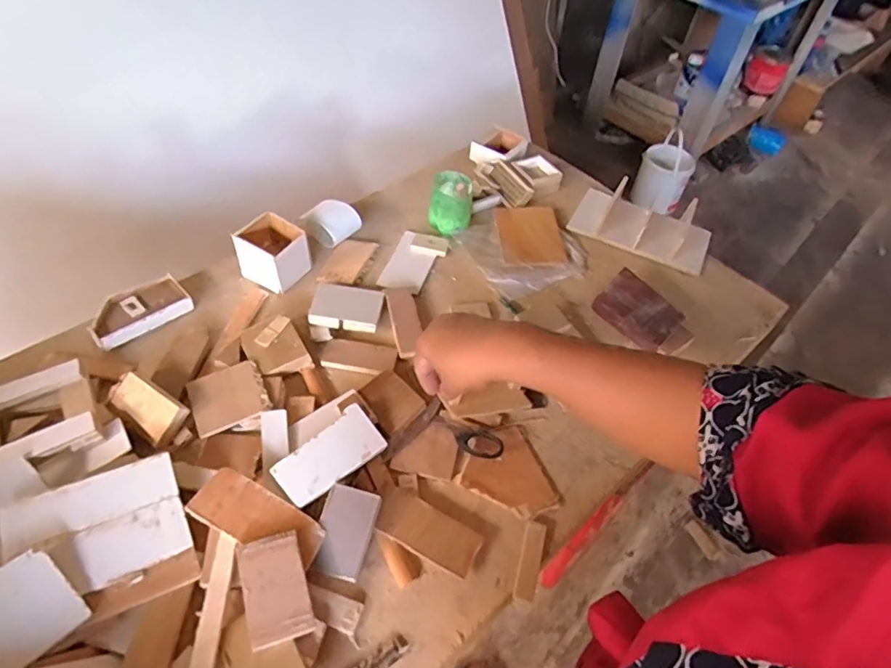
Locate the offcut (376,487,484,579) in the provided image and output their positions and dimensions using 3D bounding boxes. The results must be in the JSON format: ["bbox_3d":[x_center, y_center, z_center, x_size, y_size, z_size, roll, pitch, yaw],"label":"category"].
[{"bbox_3d":[-0.016,0.184,0.520,0.096,0.010,0.046,25,53,15],"label":"offcut"}]

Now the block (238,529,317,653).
[{"bbox_3d":[-0.138,0.206,0.453,0.048,0.015,0.082,-15,53,-16],"label":"block"}]

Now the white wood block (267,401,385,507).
[{"bbox_3d":[-0.110,0.114,0.531,0.050,0.011,0.104,39,58,24],"label":"white wood block"}]

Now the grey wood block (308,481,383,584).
[{"bbox_3d":[-0.090,0.177,0.498,0.047,0.008,0.075,13,64,8],"label":"grey wood block"}]

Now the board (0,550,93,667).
[{"bbox_3d":[-0.321,0.209,0.417,0.075,0.006,0.068,41,55,14],"label":"board"}]

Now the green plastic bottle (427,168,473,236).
[{"bbox_3d":[0.008,-0.191,0.794,0.059,0.070,0.069,8,50,1],"label":"green plastic bottle"}]

